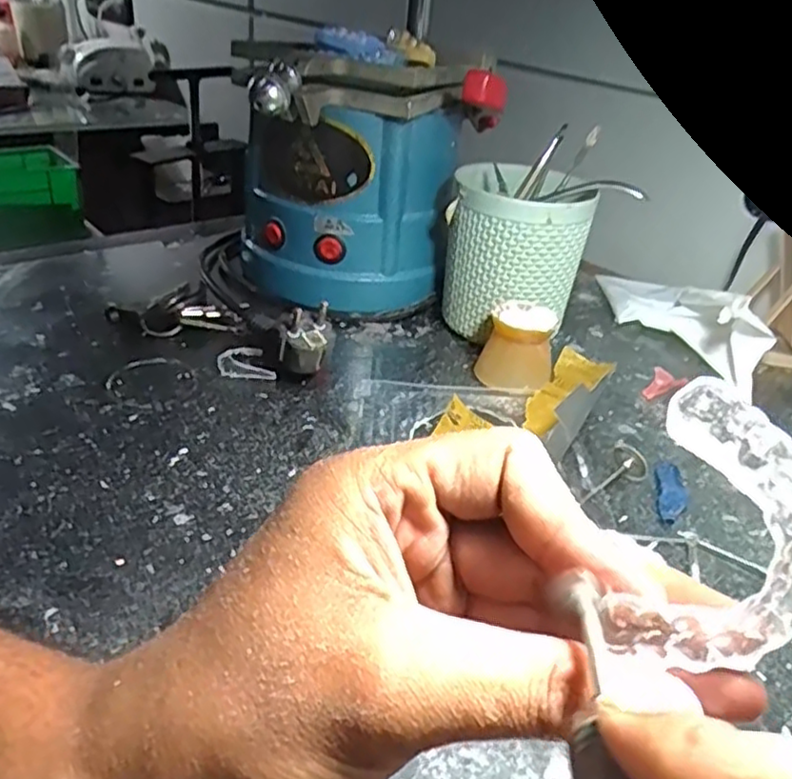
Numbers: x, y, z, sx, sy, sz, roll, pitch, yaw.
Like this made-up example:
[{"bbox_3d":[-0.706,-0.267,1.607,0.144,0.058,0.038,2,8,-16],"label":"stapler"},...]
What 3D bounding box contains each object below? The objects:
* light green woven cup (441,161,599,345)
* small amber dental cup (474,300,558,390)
[{"bbox_3d":[0.086,-0.095,0.497,0.090,0.106,0.092,4,32,-3],"label":"light green woven cup"},{"bbox_3d":[0.080,-0.030,0.453,0.046,0.042,0.055,10,32,6],"label":"small amber dental cup"}]

